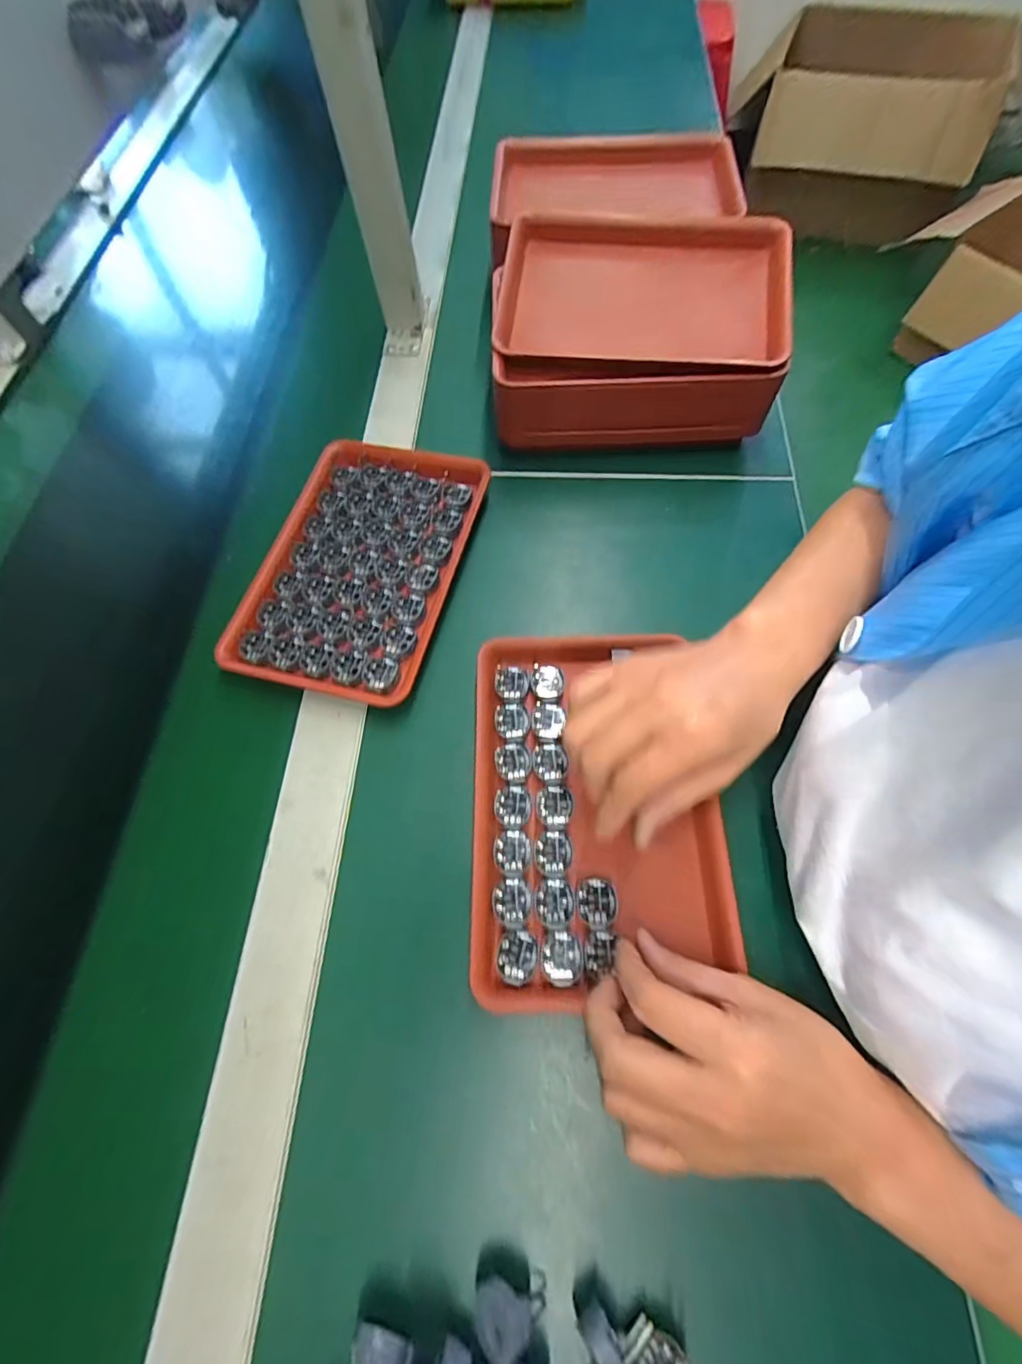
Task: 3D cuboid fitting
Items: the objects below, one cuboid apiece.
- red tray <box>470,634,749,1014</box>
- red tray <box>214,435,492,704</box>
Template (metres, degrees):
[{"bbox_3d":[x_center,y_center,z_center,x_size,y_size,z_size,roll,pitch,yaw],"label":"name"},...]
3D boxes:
[{"bbox_3d":[0.056,0.076,0.345,0.159,0.022,0.233,0,64,-1],"label":"red tray"},{"bbox_3d":[-0.125,-0.102,0.427,0.155,0.019,0.234,13,68,9],"label":"red tray"}]

